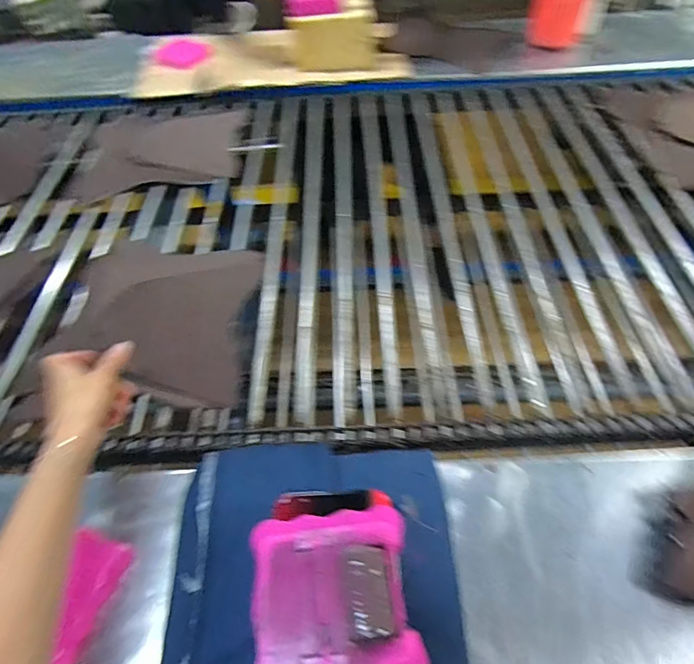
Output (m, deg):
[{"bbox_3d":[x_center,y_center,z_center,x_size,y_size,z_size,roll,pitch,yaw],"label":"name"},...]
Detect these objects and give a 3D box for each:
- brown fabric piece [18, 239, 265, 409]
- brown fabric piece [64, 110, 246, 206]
[{"bbox_3d":[-0.279,-0.030,0.621,0.273,0.057,0.287,1,56,4],"label":"brown fabric piece"},{"bbox_3d":[-0.380,-0.374,0.910,0.317,0.011,0.294,-5,56,0],"label":"brown fabric piece"}]

